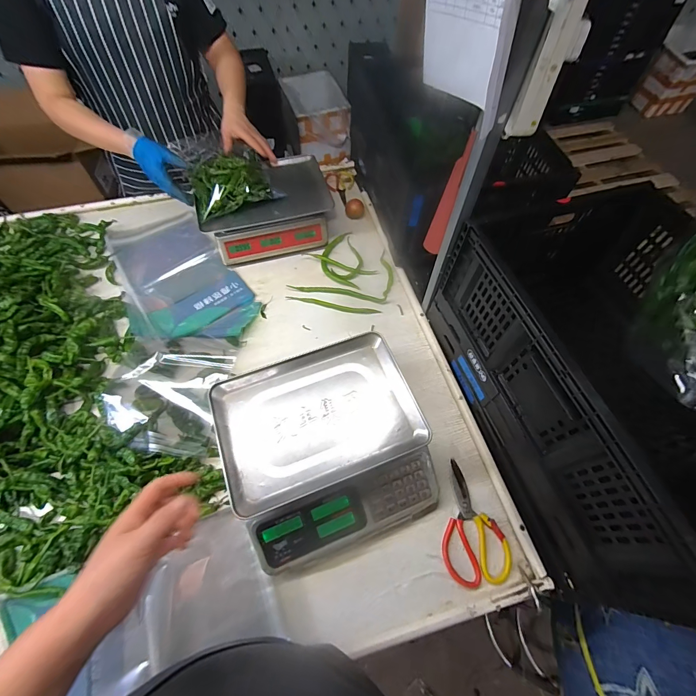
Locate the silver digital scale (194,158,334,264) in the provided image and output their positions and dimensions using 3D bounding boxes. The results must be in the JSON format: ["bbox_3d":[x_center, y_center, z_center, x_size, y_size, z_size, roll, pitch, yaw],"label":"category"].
[{"bbox_3d":[-0.219,-0.380,0.953,0.324,0.137,0.234,-13,63,-8],"label":"silver digital scale"}]

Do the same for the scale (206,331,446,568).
[{"bbox_3d":[-0.036,0.168,0.628,0.346,0.101,0.329,-19,64,-11],"label":"scale"}]

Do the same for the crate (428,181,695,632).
[{"bbox_3d":[0.474,0.017,0.626,0.432,0.296,0.673,-14,63,-8],"label":"crate"}]

